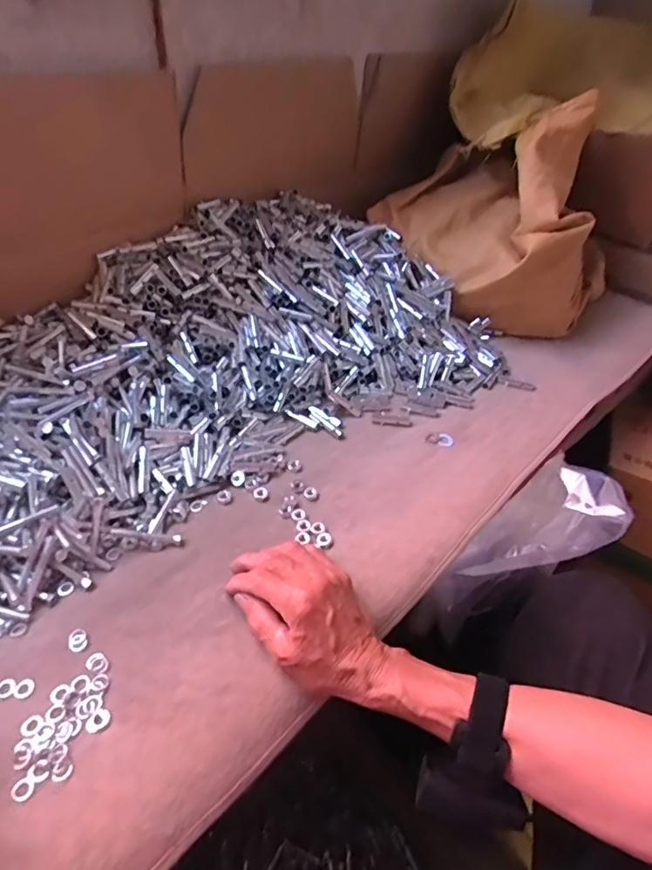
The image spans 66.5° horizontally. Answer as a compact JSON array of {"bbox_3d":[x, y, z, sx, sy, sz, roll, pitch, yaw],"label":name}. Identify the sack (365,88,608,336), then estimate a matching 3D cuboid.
[{"bbox_3d":[0.250,-0.314,0.719,0.248,0.250,0.284,-22,49,-26],"label":"sack"}]

